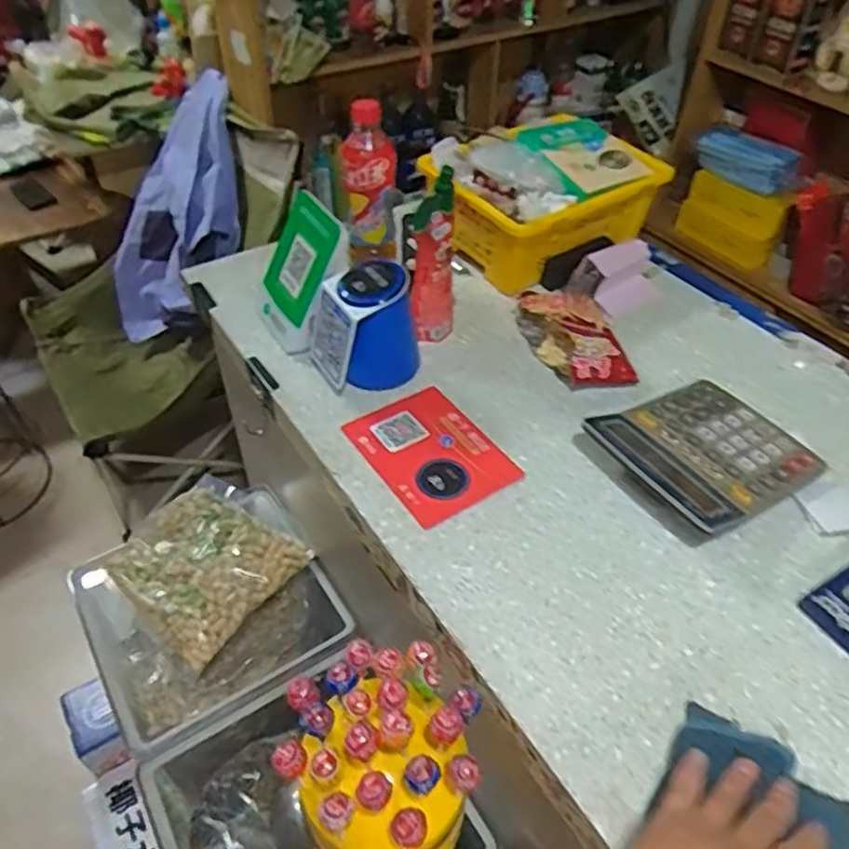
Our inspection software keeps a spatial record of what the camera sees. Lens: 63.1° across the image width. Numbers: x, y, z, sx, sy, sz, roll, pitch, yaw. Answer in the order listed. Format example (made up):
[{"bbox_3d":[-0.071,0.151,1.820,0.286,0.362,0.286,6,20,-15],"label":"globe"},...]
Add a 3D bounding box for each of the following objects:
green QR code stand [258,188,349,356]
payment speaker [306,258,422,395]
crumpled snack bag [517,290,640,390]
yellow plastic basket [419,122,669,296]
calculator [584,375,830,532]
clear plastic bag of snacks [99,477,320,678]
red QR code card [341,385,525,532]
[{"bbox_3d":[-0.145,-0.172,0.790,0.083,0.140,0.138,-26,51,-25],"label":"green QR code stand"},{"bbox_3d":[-0.060,-0.105,0.733,0.107,0.123,0.079,-18,48,-18],"label":"payment speaker"},{"bbox_3d":[0.172,-0.103,0.794,0.106,0.059,0.145,-8,45,-9],"label":"crumpled snack bag"},{"bbox_3d":[0.154,-0.307,0.929,0.293,0.127,0.196,-26,51,-25],"label":"yellow plastic basket"},{"bbox_3d":[0.271,0.023,0.671,0.190,0.046,0.154,-26,50,-24],"label":"calculator"},{"bbox_3d":[-0.293,0.176,0.930,0.227,0.062,0.208,33,53,28],"label":"clear plastic bag of snacks"},{"bbox_3d":[0.006,0.027,0.691,0.121,0.008,0.159,-26,51,-25],"label":"red QR code card"}]

